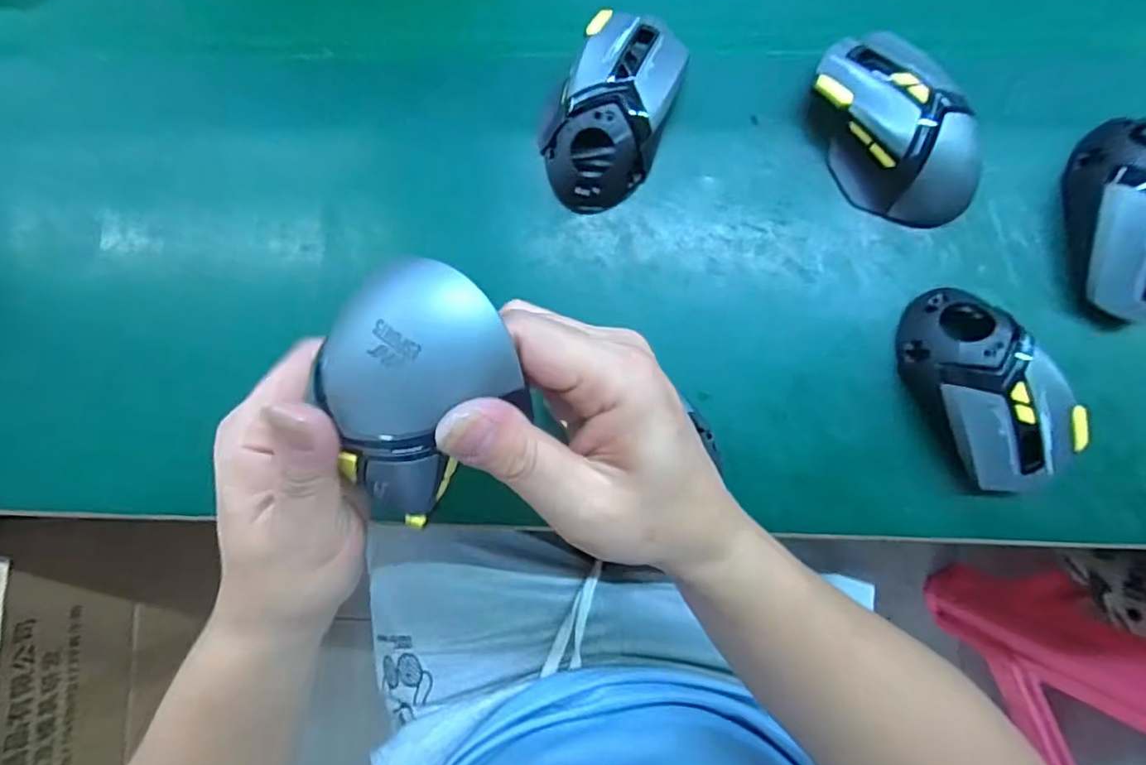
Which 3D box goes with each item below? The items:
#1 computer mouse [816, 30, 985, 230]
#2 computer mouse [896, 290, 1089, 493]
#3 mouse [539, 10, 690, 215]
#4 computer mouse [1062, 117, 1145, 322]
[{"bbox_3d":[0.190,-0.149,0.338,0.073,0.040,0.121,-27,84,0],"label":"computer mouse"},{"bbox_3d":[0.236,0.003,0.327,0.071,0.038,0.122,-22,84,0],"label":"computer mouse"},{"bbox_3d":[0.023,-0.168,0.349,0.074,0.041,0.121,27,87,5],"label":"mouse"},{"bbox_3d":[0.329,-0.096,0.330,0.065,0.037,0.117,2,85,3],"label":"computer mouse"}]

